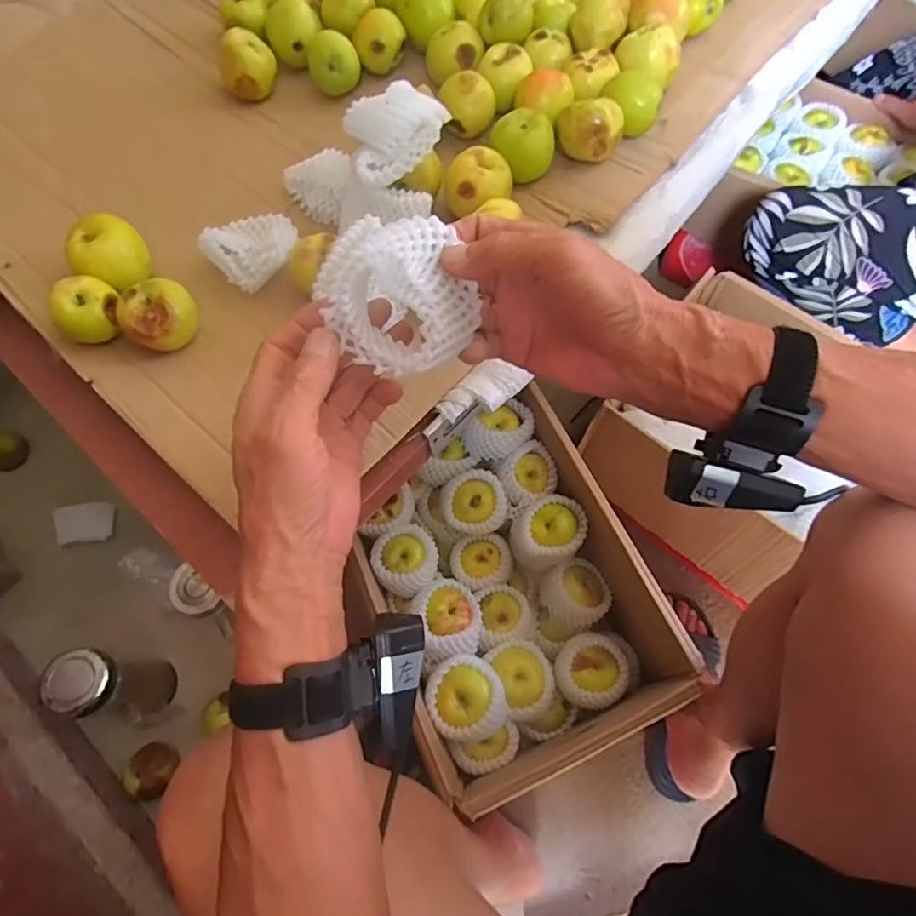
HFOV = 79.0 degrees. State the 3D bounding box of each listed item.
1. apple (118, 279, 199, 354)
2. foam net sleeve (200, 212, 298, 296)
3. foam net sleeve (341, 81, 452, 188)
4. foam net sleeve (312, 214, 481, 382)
[{"bbox_3d":[-0.249,-0.114,0.474,0.057,0.052,0.051,-37,71,-14],"label":"apple"},{"bbox_3d":[-0.187,-0.186,0.511,0.081,0.047,0.061,-12,67,-5],"label":"foam net sleeve"},{"bbox_3d":[-0.055,-0.286,0.481,0.088,0.037,0.072,-25,68,-10],"label":"foam net sleeve"},{"bbox_3d":[-0.028,-0.088,0.304,0.065,0.060,0.076,35,71,15],"label":"foam net sleeve"}]

